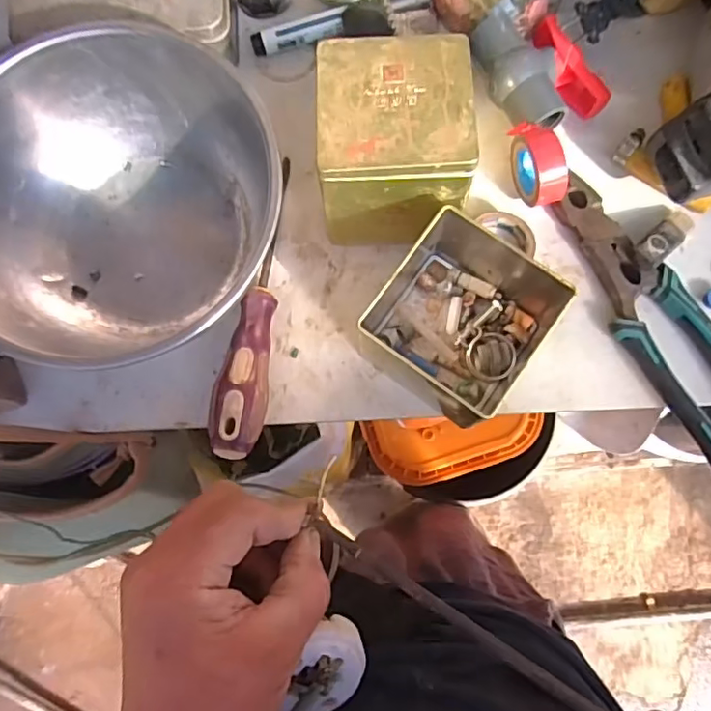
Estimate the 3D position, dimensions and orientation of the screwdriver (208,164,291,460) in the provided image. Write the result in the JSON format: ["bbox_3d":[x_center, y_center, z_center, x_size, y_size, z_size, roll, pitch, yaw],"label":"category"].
[{"bbox_3d":[-0.065,-0.033,0.368,0.031,0.037,0.192,4,83,1],"label":"screwdriver"}]

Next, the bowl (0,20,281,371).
[{"bbox_3d":[-0.143,-0.094,0.360,0.185,0.085,0.170,0,83,1],"label":"bowl"}]

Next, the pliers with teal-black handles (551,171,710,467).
[{"bbox_3d":[0.188,-0.021,0.363,0.049,0.024,0.201,-29,84,-3],"label":"pliers with teal-black handles"}]

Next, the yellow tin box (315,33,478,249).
[{"bbox_3d":[0.021,-0.124,0.343,0.086,0.077,0.104,-1,83,1],"label":"yellow tin box"}]

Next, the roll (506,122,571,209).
[{"bbox_3d":[0.115,-0.120,0.372,0.019,0.041,0.049,-19,83,-2],"label":"roll"}]

